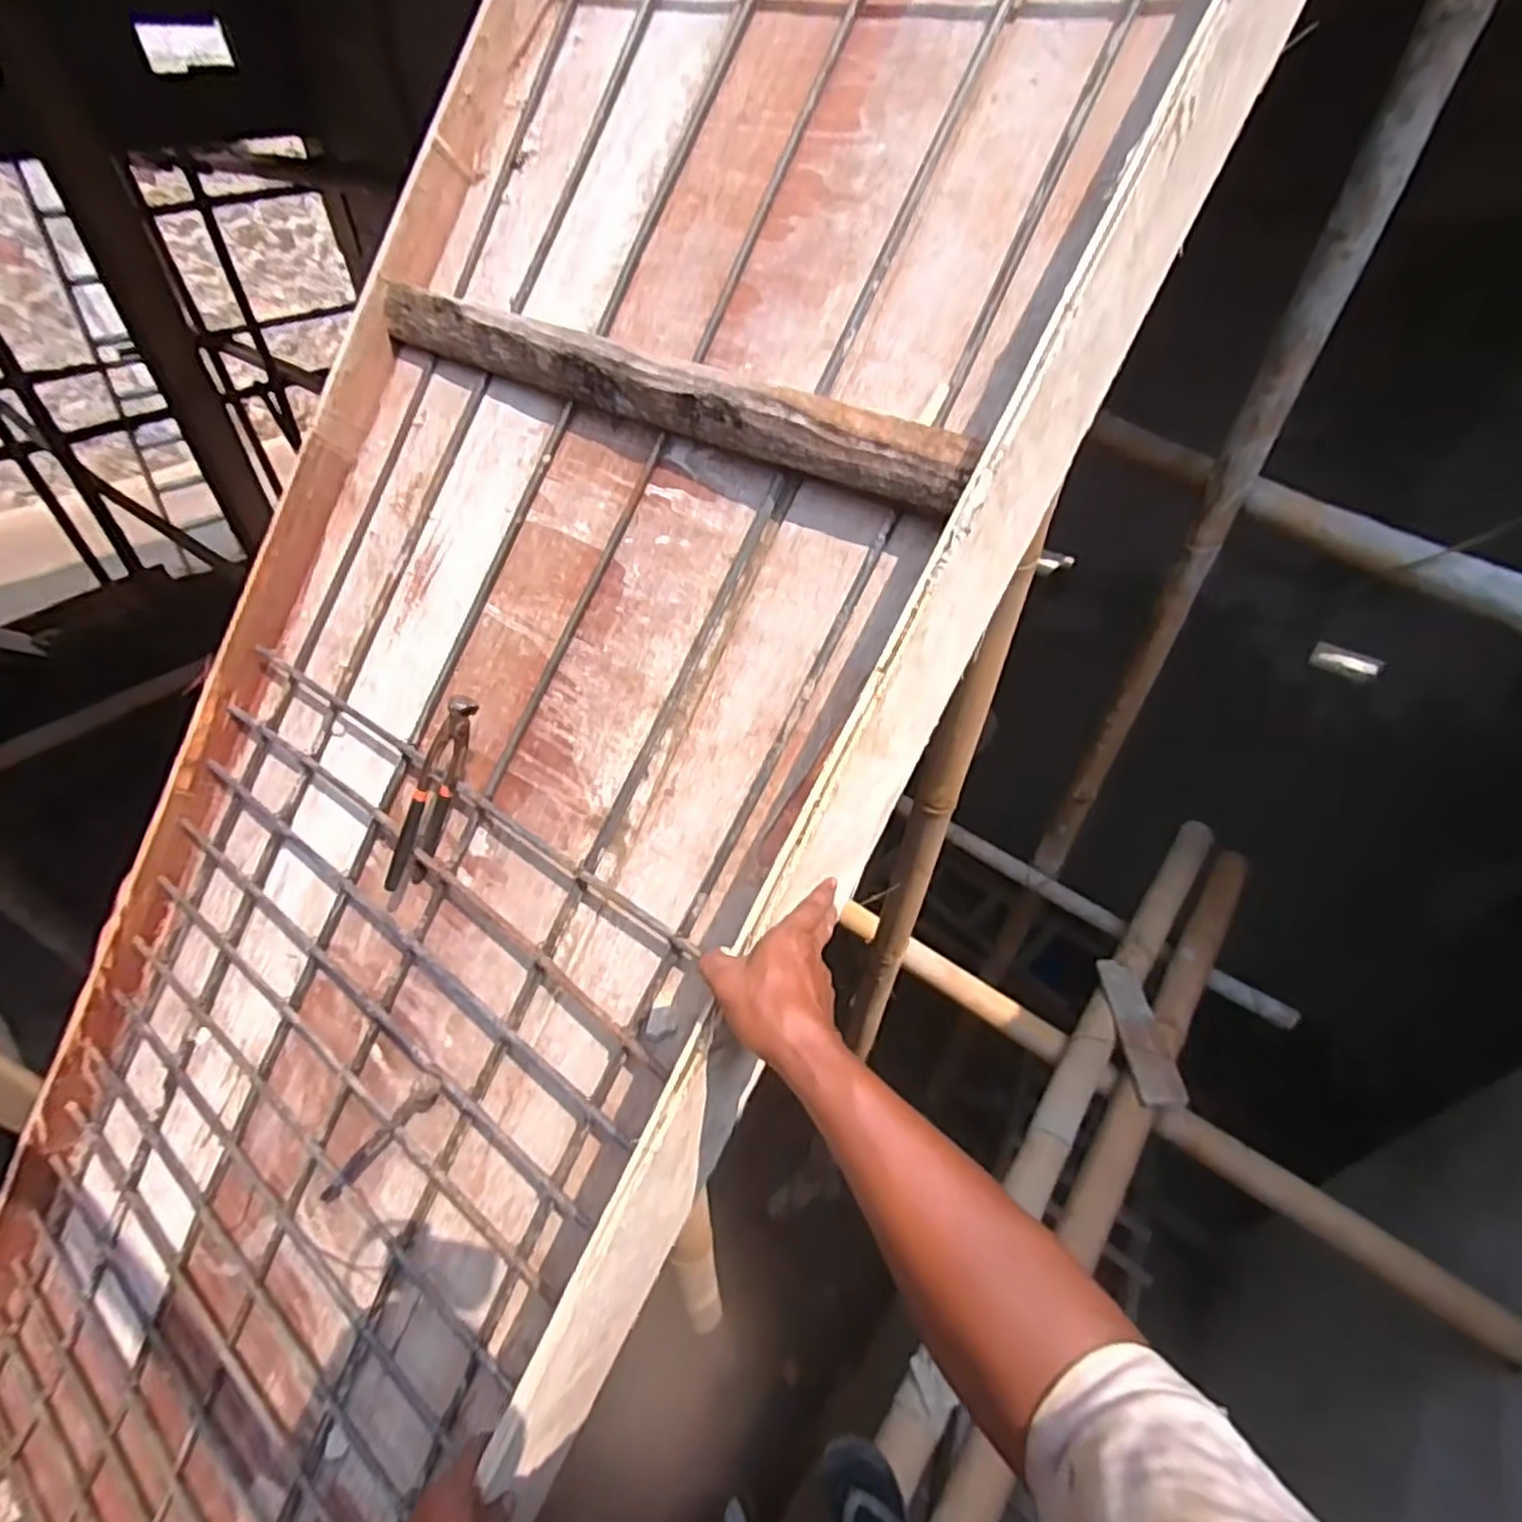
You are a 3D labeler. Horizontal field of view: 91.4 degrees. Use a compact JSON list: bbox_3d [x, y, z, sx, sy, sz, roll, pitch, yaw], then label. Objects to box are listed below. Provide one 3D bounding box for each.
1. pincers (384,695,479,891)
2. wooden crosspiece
[{"bbox_3d":[-0.331,0.034,0.751,0.055,0.227,0.034,2,33,-48],"label":"pincers"},{"bbox_3d":[-0.143,-0.381,0.743,0.763,0.065,0.035,31,52,27],"label":"wooden crosspiece"}]

